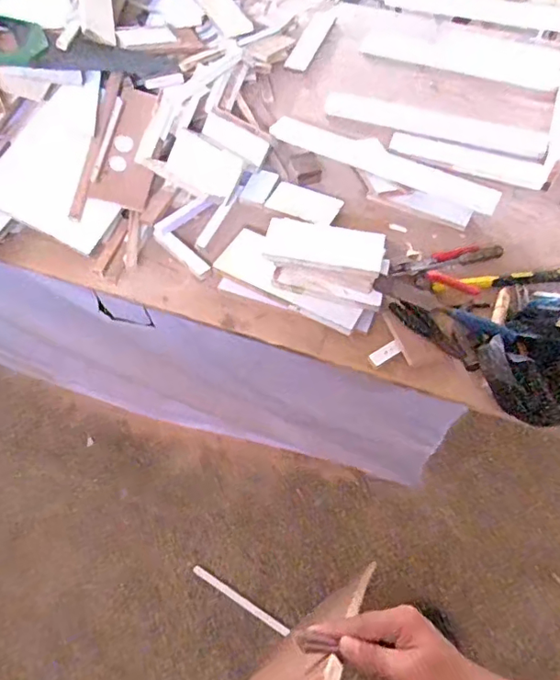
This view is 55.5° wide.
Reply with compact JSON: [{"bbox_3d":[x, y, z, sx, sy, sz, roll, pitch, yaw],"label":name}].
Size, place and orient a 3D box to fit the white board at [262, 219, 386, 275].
[{"bbox_3d":[0.080,-0.170,0.940,0.206,0.016,0.093,9,61,12],"label":"white board"}]

